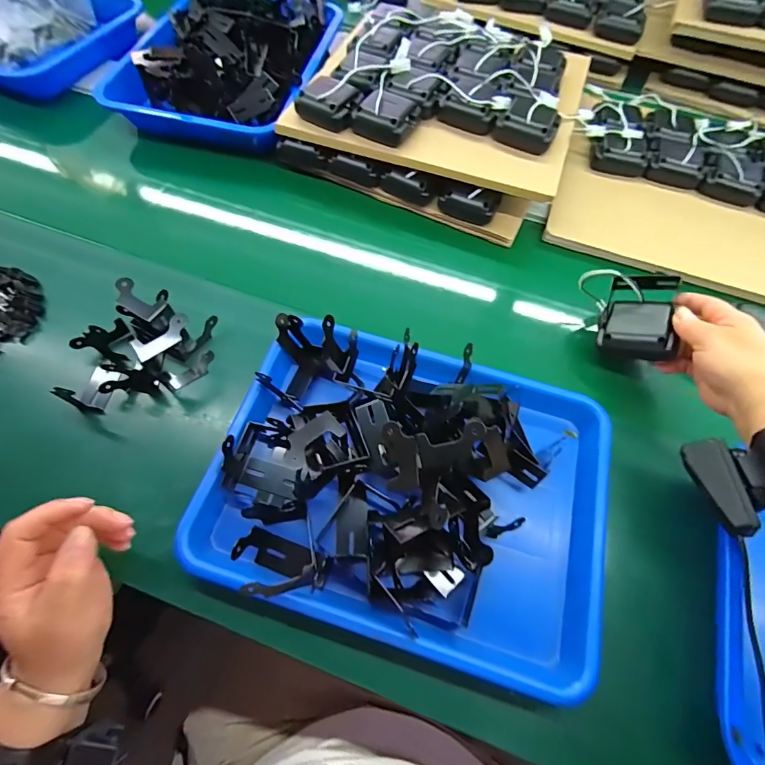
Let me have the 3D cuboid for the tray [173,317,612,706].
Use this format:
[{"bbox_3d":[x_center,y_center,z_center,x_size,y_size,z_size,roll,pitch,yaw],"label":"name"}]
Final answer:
[{"bbox_3d":[0.023,0.081,0.343,0.328,0.084,0.239,15,63,6],"label":"tray"}]

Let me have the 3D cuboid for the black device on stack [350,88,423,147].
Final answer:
[{"bbox_3d":[0.005,-0.320,0.496,0.069,0.035,0.062,30,65,12],"label":"black device on stack"}]

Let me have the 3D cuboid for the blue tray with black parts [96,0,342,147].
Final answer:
[{"bbox_3d":[-0.215,-0.483,0.593,0.247,0.094,0.320,13,63,4],"label":"blue tray with black parts"}]

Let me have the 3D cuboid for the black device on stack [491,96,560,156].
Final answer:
[{"bbox_3d":[0.180,-0.312,0.499,0.071,0.039,0.069,32,66,14],"label":"black device on stack"}]

